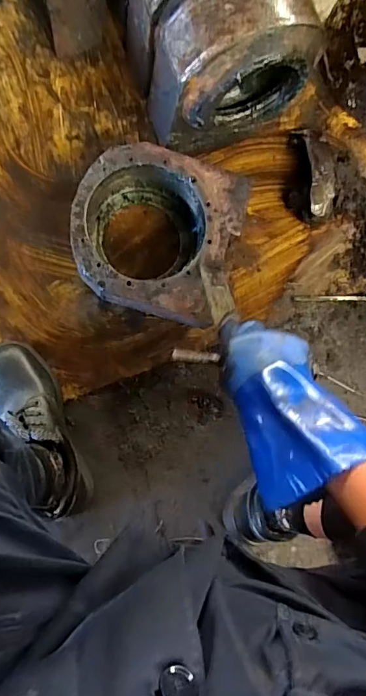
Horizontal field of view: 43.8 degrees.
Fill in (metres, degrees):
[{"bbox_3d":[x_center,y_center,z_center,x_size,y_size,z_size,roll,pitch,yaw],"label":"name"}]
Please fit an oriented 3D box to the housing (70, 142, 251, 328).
[{"bbox_3d":[-0.043,-0.166,0.687,0.231,0.105,0.223,16,85,-8],"label":"housing"}]

